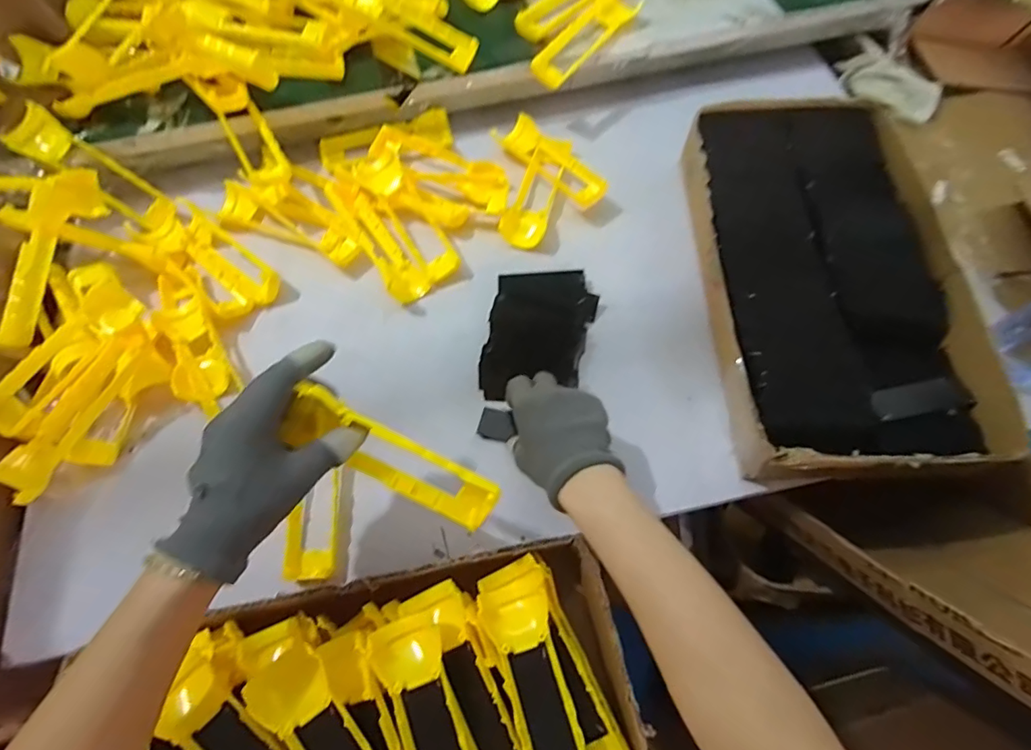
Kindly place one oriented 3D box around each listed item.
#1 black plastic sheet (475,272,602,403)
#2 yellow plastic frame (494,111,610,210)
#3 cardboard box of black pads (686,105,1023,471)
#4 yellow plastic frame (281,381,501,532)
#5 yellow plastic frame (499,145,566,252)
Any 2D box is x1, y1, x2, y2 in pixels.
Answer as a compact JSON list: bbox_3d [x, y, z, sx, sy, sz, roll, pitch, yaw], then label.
[{"bbox_3d":[0.024,-0.044,0.547,0.101,0.029,0.143,10,65,7],"label":"black plastic sheet"},{"bbox_3d":[0.046,-0.259,0.642,0.052,0.023,0.163,-38,69,-15],"label":"yellow plastic frame"},{"bbox_3d":[0.308,-0.102,0.542,0.228,0.079,0.420,-3,64,1],"label":"cardboard box of black pads"},{"bbox_3d":[-0.090,0.061,0.387,0.161,0.050,0.036,31,68,-5],"label":"yellow plastic frame"},{"bbox_3d":[0.024,-0.212,0.627,0.049,0.024,0.142,14,66,8],"label":"yellow plastic frame"}]

